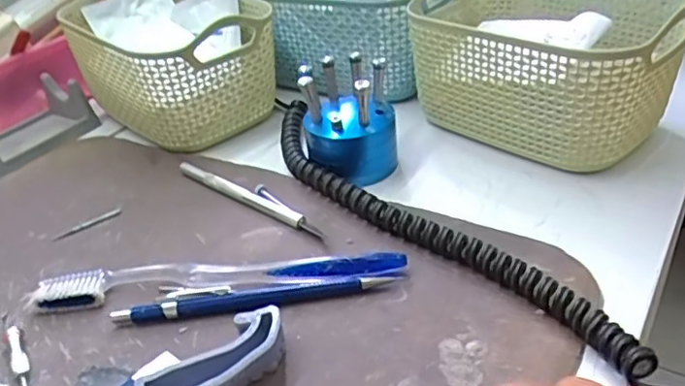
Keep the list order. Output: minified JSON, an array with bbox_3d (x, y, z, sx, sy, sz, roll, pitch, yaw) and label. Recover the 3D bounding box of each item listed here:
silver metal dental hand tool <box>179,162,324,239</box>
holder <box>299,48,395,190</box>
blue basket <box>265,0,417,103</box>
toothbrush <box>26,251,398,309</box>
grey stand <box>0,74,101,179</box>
[{"bbox_3d":[-0.060,0.002,0.375,0.126,0.007,0.009,22,43,36],"label":"silver metal dental hand tool"},{"bbox_3d":[0.002,-0.050,0.388,0.063,0.065,0.062,-7,33,0],"label":"holder"},{"bbox_3d":[0.021,-0.144,0.510,0.119,0.074,0.124,11,37,25],"label":"blue basket"},{"bbox_3d":[-0.062,0.043,0.308,0.186,0.012,0.021,-6,33,2],"label":"toothbrush"},{"bbox_3d":[-0.251,-0.055,0.473,0.072,0.036,0.103,21,42,35],"label":"grey stand"}]

